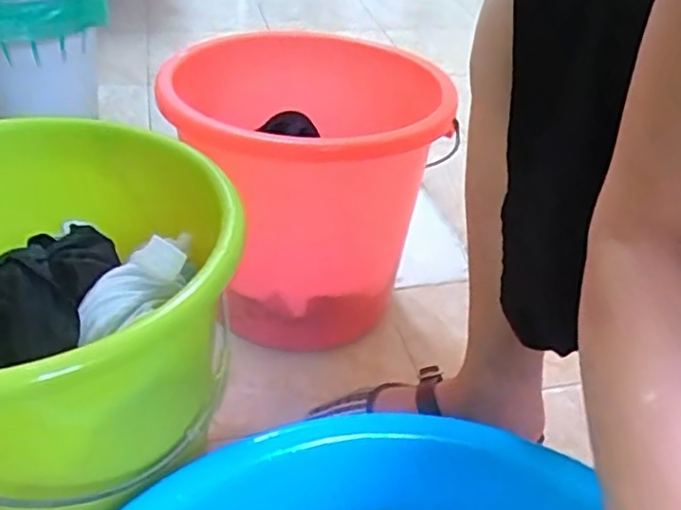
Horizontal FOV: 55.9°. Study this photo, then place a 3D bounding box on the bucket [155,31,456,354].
[{"bbox_3d":[-0.052,-0.075,0.766,0.285,0.288,0.300,-7,40,-15],"label":"bucket"}]

